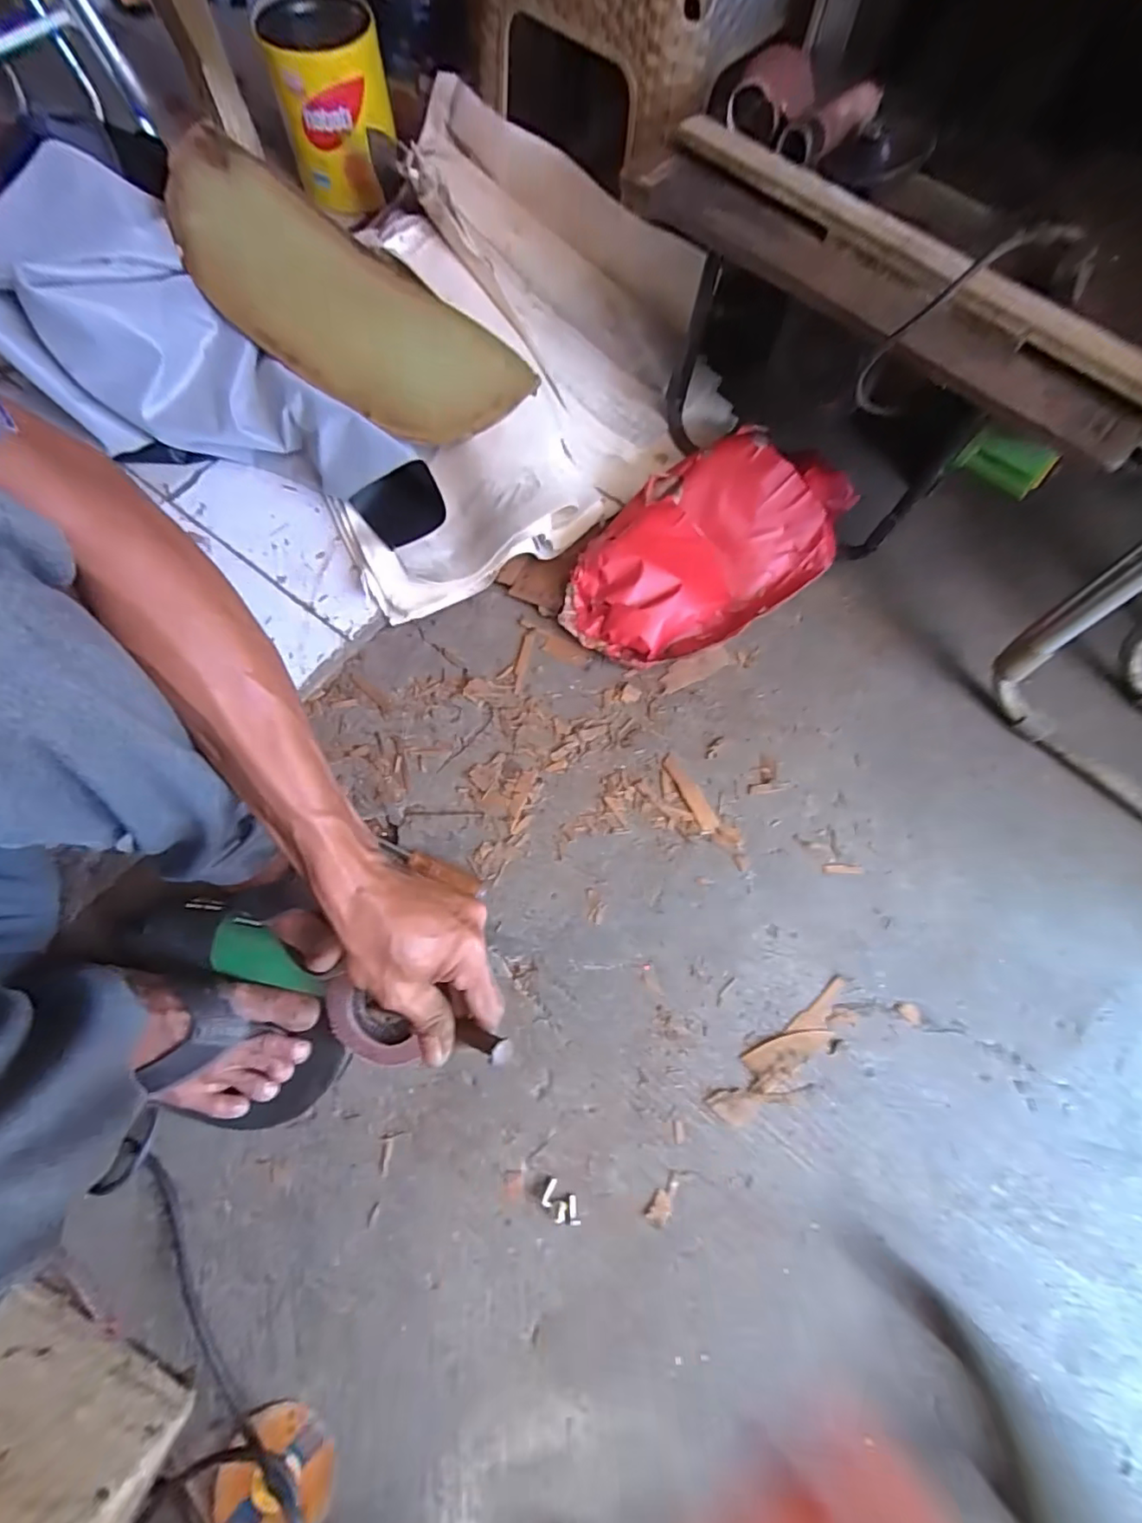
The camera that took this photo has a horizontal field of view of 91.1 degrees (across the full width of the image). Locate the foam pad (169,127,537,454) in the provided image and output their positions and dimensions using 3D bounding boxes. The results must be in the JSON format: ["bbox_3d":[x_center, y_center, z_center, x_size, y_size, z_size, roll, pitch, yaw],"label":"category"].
[{"bbox_3d":[-0.240,-0.472,0.588,0.397,0.028,0.155,33,92,-4],"label":"foam pad"}]

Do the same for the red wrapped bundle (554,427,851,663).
[{"bbox_3d":[0.153,-0.245,0.636,0.358,0.082,0.199,-36,76,-13],"label":"red wrapped bundle"}]

